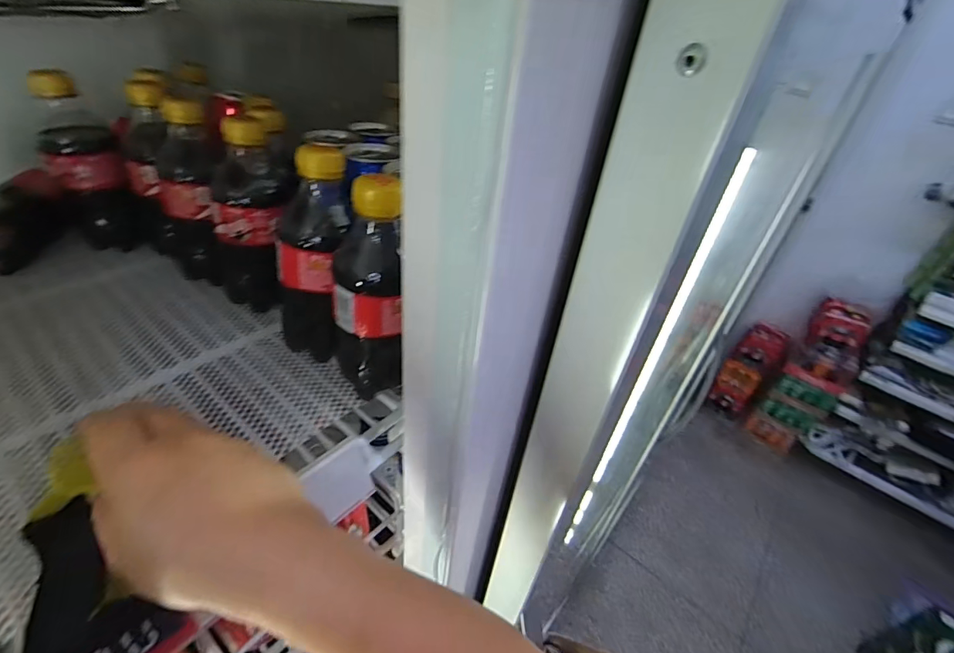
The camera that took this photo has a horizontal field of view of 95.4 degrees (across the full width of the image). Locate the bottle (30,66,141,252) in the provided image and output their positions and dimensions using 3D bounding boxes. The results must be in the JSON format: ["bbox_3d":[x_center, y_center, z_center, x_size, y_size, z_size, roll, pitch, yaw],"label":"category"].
[{"bbox_3d":[-0.369,-0.147,0.416,0.055,0.155,0.065,-25,48,-33],"label":"bottle"}]

